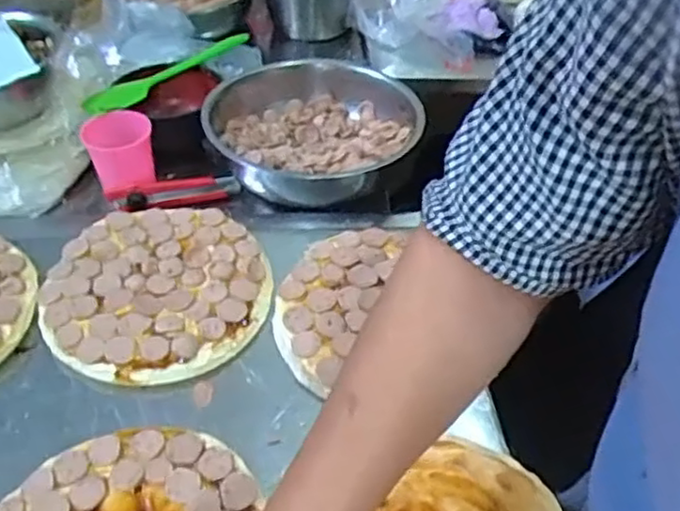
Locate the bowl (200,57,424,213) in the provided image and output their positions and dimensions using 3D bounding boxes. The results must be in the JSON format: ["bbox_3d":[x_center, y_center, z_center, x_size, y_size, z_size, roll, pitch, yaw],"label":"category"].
[{"bbox_3d":[-0.031,-0.154,0.852,0.252,0.069,0.249,0,43,0],"label":"bowl"}]

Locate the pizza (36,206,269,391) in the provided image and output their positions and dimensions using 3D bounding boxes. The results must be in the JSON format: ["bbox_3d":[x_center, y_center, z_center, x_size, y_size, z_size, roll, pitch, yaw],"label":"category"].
[{"bbox_3d":[-0.168,0.034,0.628,0.190,0.042,0.193,0,43,0],"label":"pizza"}]

